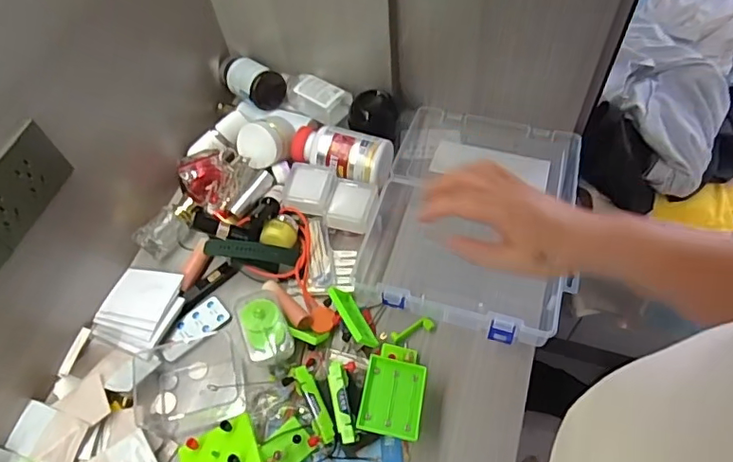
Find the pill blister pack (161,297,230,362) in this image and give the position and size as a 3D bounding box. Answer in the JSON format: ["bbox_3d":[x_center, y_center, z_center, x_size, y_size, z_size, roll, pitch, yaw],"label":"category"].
[{"bbox_3d":[-0.202,0.113,0.623,0.083,0.007,0.040,-41,63,-19],"label":"pill blister pack"}]

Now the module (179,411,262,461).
[{"bbox_3d":[-0.144,0.222,0.528,0.073,0.022,0.062,-26,59,-12],"label":"module"}]

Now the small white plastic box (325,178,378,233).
[{"bbox_3d":[-0.018,-0.030,0.668,0.056,0.032,0.061,12,59,12],"label":"small white plastic box"}]

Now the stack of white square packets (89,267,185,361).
[{"bbox_3d":[-0.272,0.093,0.635,0.103,0.012,0.101,7,58,23],"label":"stack of white square packets"}]

